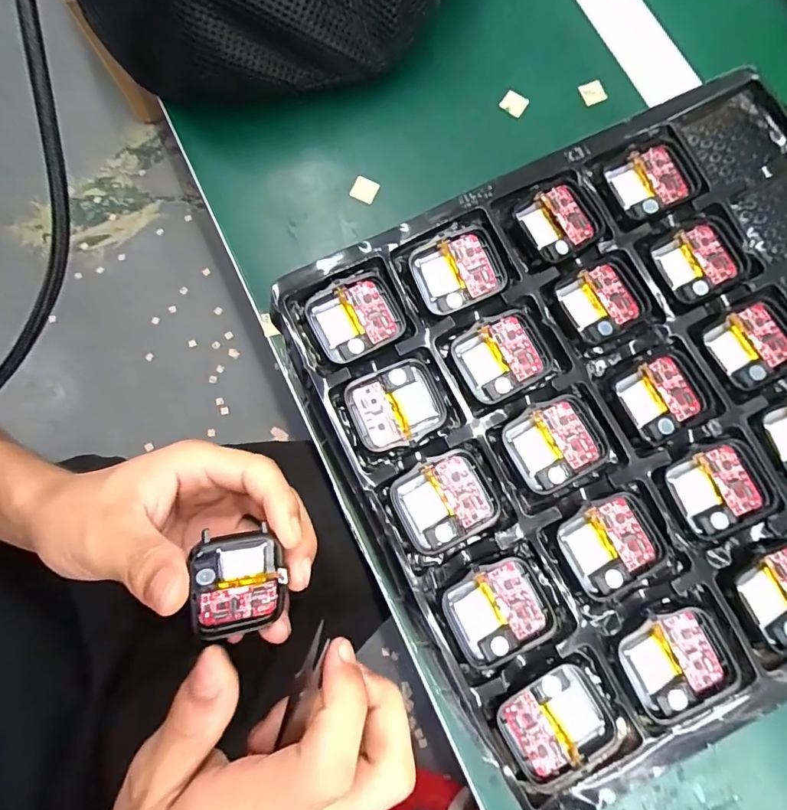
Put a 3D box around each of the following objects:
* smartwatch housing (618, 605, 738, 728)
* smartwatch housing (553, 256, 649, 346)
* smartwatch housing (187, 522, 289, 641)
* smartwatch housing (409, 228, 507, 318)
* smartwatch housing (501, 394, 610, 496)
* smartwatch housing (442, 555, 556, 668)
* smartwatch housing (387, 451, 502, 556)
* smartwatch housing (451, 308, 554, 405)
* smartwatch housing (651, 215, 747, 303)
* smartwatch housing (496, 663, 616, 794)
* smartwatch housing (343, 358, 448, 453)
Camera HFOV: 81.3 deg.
[{"bbox_3d":[0.119,0.108,0.191,0.042,0.005,0.035,-26,81,-4],"label":"smartwatch housing"},{"bbox_3d":[0.103,-0.052,0.227,0.042,0.005,0.037,-27,81,-4],"label":"smartwatch housing"},{"bbox_3d":[-0.065,0.074,0.191,0.036,0.007,0.045,-5,104,-23],"label":"smartwatch housing"},{"bbox_3d":[0.033,-0.066,0.227,0.042,0.007,0.036,-23,81,-4],"label":"smartwatch housing"},{"bbox_3d":[0.075,0.017,0.212,0.043,0.004,0.037,-25,81,-4],"label":"smartwatch housing"},{"bbox_3d":[0.045,0.089,0.199,0.043,0.008,0.037,-24,81,-4],"label":"smartwatch housing"},{"bbox_3d":[0.023,0.042,0.204,0.042,0.007,0.036,-26,81,-4],"label":"smartwatch housing"},{"bbox_3d":[0.053,-0.024,0.221,0.042,0.007,0.036,-27,81,-4],"label":"smartwatch housing"},{"bbox_3d":[0.155,-0.073,0.232,0.041,0.005,0.037,-28,81,-5],"label":"smartwatch housing"},{"bbox_3d":[0.066,0.131,0.190,0.043,0.007,0.035,-29,81,-5],"label":"smartwatch housing"},{"bbox_3d":[0.001,0.000,0.216,0.043,0.007,0.036,-23,81,-4],"label":"smartwatch housing"}]

